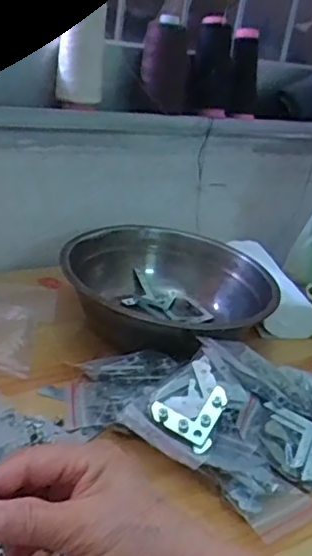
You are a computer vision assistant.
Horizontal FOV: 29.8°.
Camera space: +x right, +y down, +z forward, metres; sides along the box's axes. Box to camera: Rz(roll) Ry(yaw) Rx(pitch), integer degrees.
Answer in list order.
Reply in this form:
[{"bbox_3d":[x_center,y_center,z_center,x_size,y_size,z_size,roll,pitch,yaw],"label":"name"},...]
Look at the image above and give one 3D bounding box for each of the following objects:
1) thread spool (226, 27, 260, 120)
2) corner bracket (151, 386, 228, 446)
[{"bbox_3d":[0.114,-0.259,0.748,0.039,0.104,0.039,14,26,6],"label":"thread spool"},{"bbox_3d":[0.025,0.094,0.430,0.046,0.007,0.045,27,64,18],"label":"corner bracket"}]

